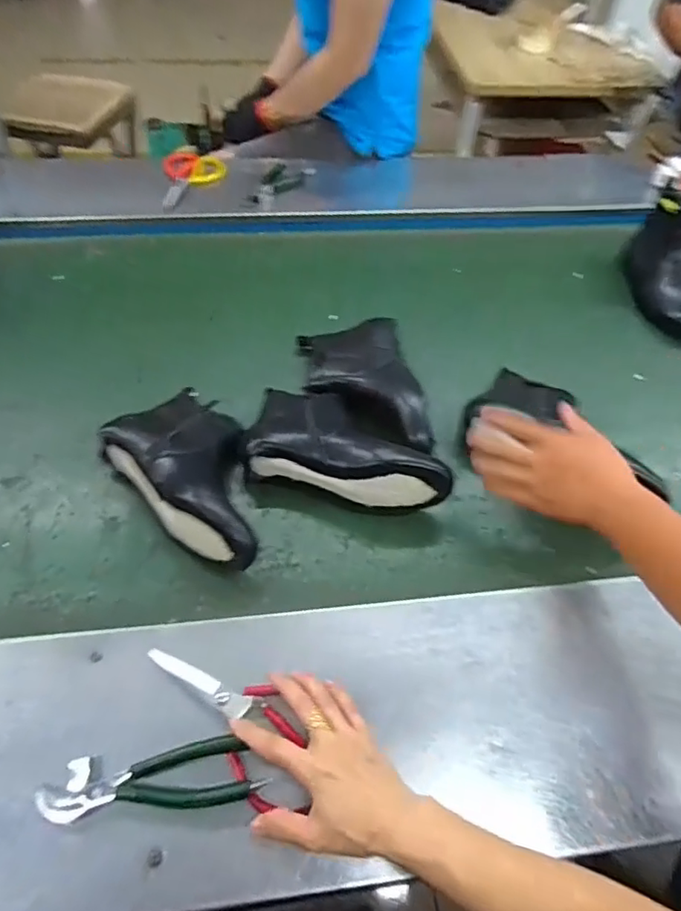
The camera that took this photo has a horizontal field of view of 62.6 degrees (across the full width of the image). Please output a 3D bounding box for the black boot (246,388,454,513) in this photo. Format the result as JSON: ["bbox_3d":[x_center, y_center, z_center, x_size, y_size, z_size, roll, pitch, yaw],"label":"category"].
[{"bbox_3d":[0.011,-0.018,0.707,0.262,0.077,0.153,13,54,7],"label":"black boot"}]

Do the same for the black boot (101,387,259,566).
[{"bbox_3d":[-0.159,0.026,0.670,0.147,0.068,0.254,-36,63,-26],"label":"black boot"}]

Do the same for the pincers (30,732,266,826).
[{"bbox_3d":[-0.161,0.274,0.477,0.184,0.020,0.050,-4,54,-6],"label":"pincers"}]

